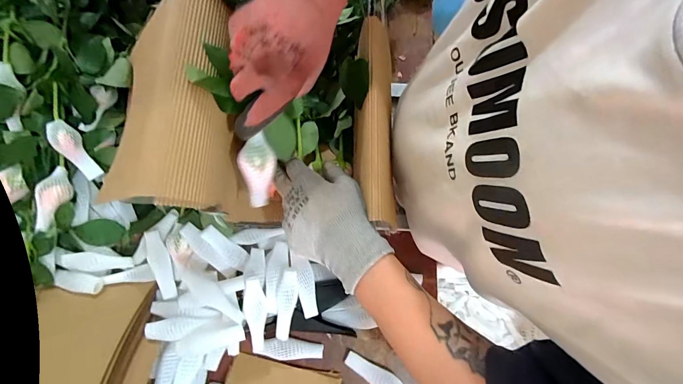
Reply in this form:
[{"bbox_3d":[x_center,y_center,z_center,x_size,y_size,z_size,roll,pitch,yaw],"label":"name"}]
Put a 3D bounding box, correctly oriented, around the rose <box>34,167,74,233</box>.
[{"bbox_3d":[-0.366,0.008,0.415,0.029,0.025,0.081,1,79,-1],"label":"rose"}]

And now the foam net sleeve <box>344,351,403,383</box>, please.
[{"bbox_3d":[0.045,0.233,0.414,0.083,0.016,0.024,35,80,6],"label":"foam net sleeve"}]

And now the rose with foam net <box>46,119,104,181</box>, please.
[{"bbox_3d":[-0.342,-0.053,0.418,0.026,0.024,0.080,-30,107,-6],"label":"rose with foam net"}]

